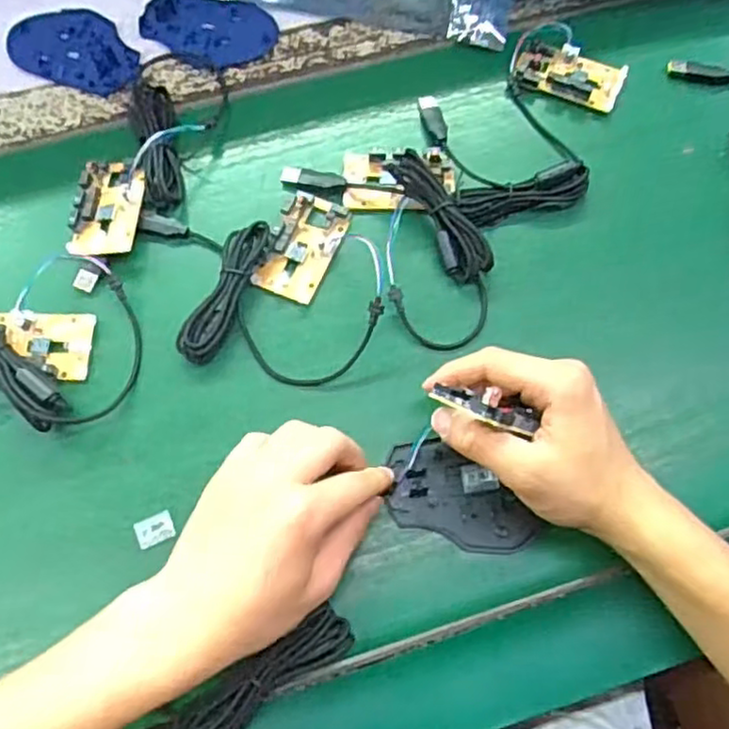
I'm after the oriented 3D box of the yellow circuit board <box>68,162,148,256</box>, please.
[{"bbox_3d":[-0.174,-0.107,0.473,0.046,0.021,0.074,0,70,0],"label":"yellow circuit board"}]

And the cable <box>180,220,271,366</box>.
[{"bbox_3d":[-0.092,-0.047,0.453,0.026,0.021,0.100,20,71,7],"label":"cable"}]

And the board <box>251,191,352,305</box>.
[{"bbox_3d":[-0.043,-0.081,0.470,0.045,0.009,0.076,19,71,7],"label":"board"}]

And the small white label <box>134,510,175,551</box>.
[{"bbox_3d":[-0.124,0.097,0.406,0.021,0.004,0.018,-24,70,-8],"label":"small white label"}]

